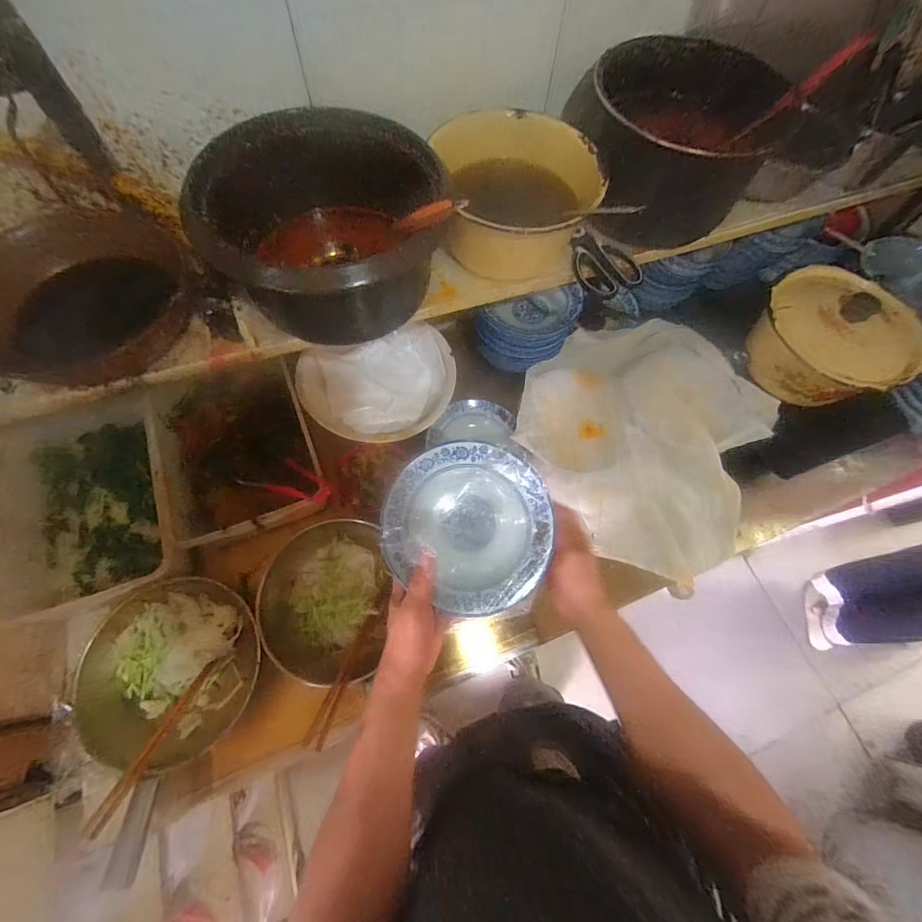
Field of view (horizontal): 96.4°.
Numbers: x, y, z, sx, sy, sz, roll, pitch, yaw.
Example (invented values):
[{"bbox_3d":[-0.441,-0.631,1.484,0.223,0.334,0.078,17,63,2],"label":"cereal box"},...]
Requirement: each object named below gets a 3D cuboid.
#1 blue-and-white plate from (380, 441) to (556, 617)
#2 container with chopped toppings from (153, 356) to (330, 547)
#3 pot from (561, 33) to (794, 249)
[{"bbox_3d":[0.007,0.068,0.422,0.165,0.033,0.165,0,80,3],"label":"blue-and-white plate"},{"bbox_3d":[-0.350,-0.019,0.678,0.214,0.117,0.309,-18,69,-10],"label":"container with chopped toppings"},{"bbox_3d":[0.292,-0.422,0.542,0.233,0.138,0.220,1,67,-2],"label":"pot"}]

